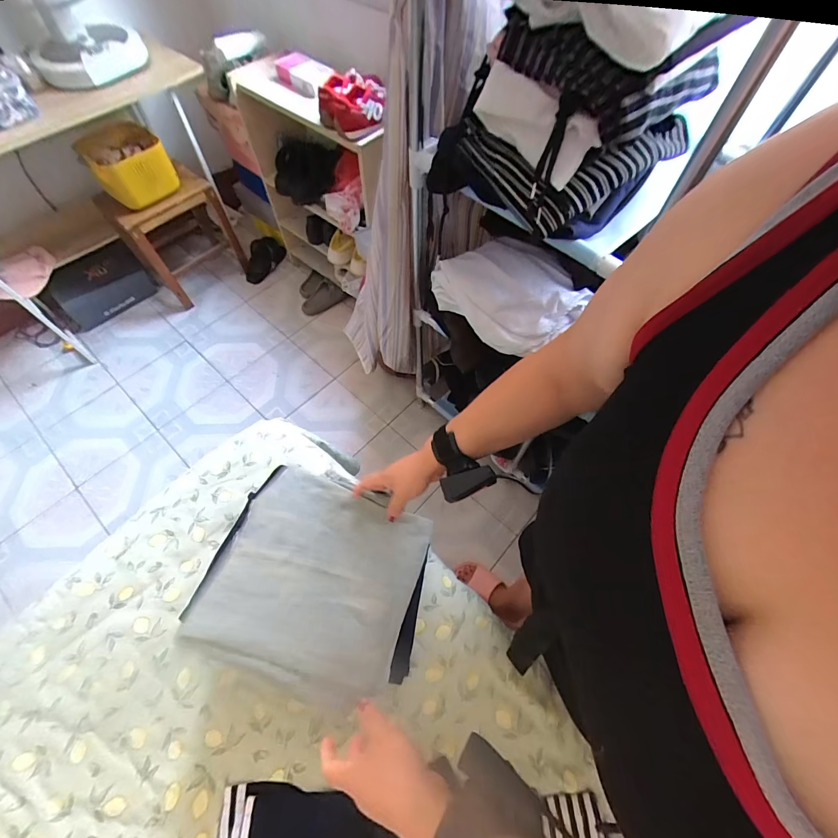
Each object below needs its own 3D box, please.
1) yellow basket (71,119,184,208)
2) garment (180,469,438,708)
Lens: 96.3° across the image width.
[{"bbox_3d":[-0.956,-0.845,1.246,0.229,0.185,0.166,-29,65,-17],"label":"yellow basket"},{"bbox_3d":[-0.136,0.225,0.547,0.290,0.040,0.266,23,54,-7],"label":"garment"}]

